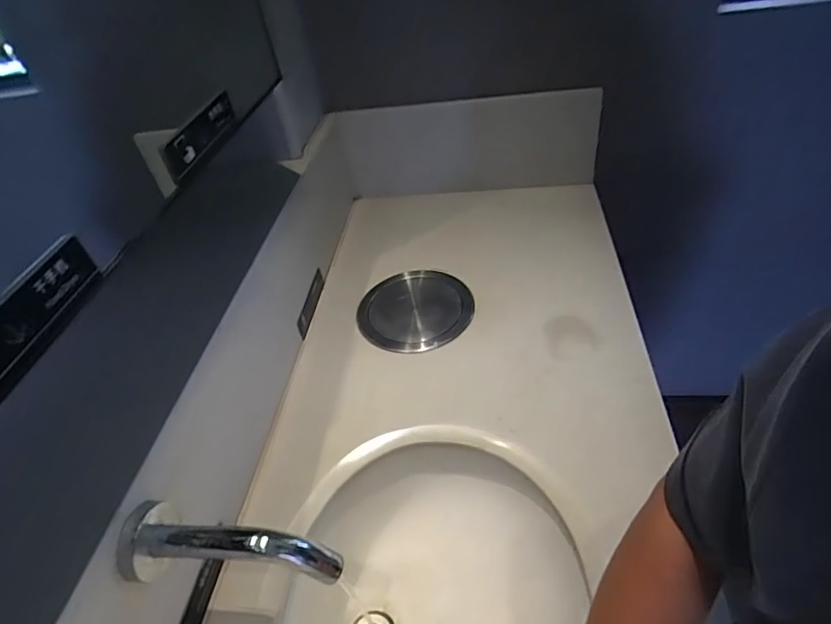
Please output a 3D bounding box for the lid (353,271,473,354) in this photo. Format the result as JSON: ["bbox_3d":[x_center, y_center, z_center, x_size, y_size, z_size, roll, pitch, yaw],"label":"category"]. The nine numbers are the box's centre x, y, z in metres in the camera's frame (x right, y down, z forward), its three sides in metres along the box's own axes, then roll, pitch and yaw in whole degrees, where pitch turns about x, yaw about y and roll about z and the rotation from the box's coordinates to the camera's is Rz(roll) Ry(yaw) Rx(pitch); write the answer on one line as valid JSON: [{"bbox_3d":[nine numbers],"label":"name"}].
[{"bbox_3d":[0.002,-0.007,0.871,0.184,0.022,0.181,-2,44,2],"label":"lid"}]

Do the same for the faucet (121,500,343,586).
[{"bbox_3d":[-0.164,0.215,0.456,0.179,0.067,0.063,0,43,10],"label":"faucet"}]

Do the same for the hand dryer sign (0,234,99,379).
[{"bbox_3d":[-0.259,0.007,0.327,0.011,0.033,0.147,0,43,10],"label":"hand dryer sign"}]

